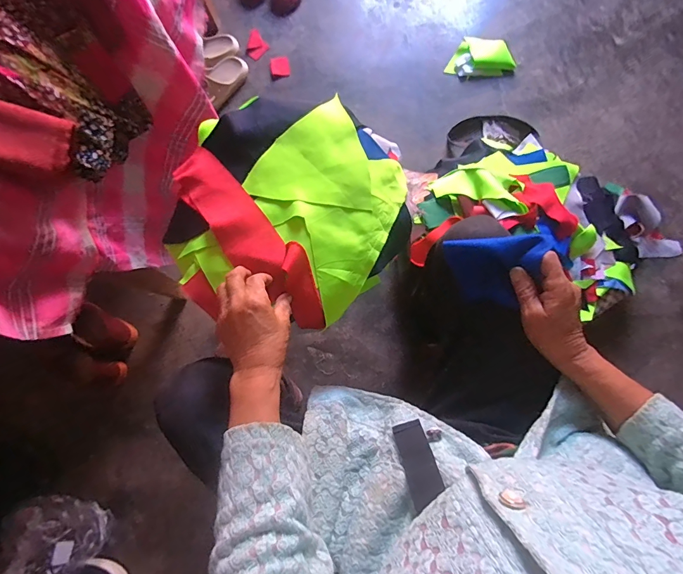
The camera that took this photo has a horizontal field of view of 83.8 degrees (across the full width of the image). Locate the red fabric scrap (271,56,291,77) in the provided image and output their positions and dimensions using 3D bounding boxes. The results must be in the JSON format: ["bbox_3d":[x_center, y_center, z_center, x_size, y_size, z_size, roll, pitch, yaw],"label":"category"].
[{"bbox_3d":[-0.170,-0.611,1.054,0.051,0.009,0.068,-10,77,1],"label":"red fabric scrap"}]

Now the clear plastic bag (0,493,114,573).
[{"bbox_3d":[-0.559,0.504,0.735,0.147,0.160,0.192,-39,78,-6],"label":"clear plastic bag"}]

